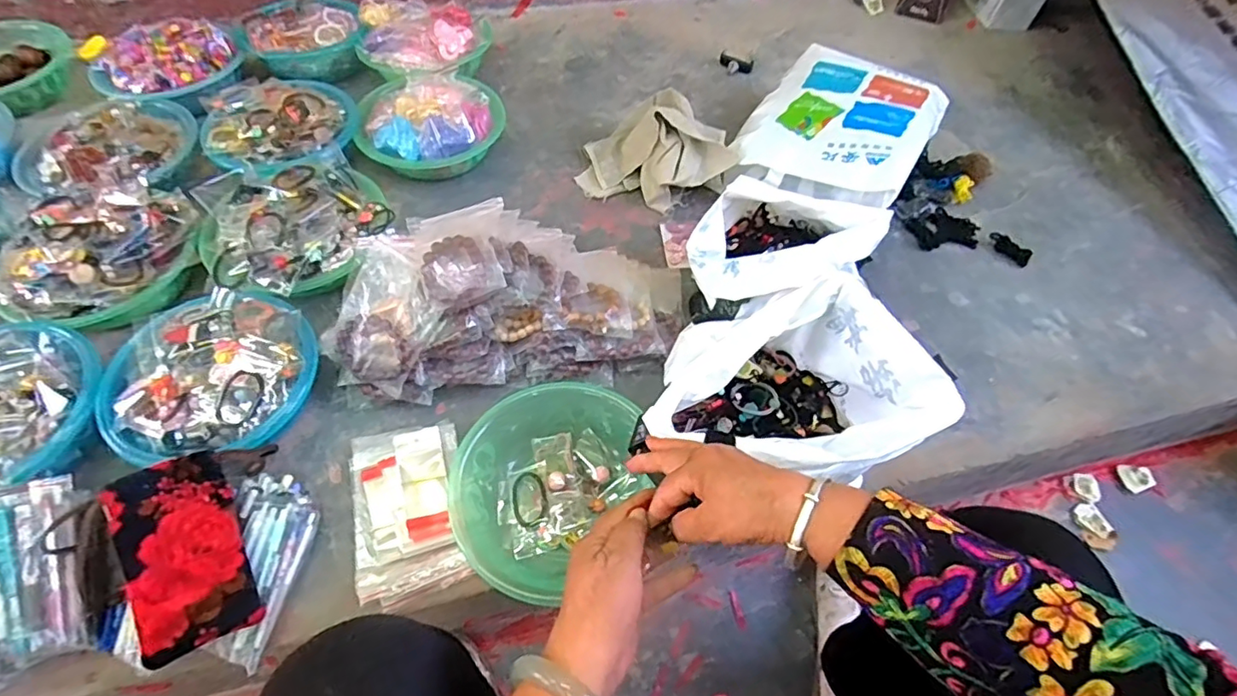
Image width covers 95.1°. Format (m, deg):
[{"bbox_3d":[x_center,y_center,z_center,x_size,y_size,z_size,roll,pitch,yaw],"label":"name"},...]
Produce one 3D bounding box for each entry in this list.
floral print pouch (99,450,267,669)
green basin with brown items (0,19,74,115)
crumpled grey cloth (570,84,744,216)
[{"bbox_3d":[-0.413,0.194,0.540,0.091,0.020,0.175,-17,72,-37],"label":"floral print pouch"},{"bbox_3d":[-1.098,-0.498,1.000,0.208,0.058,0.217,1,57,-2],"label":"green basin with brown items"},{"bbox_3d":[0.066,-0.327,0.936,0.237,0.108,0.180,12,57,4],"label":"crumpled grey cloth"}]

